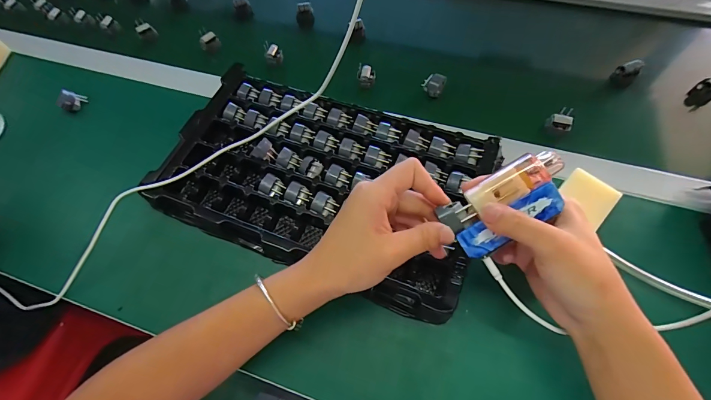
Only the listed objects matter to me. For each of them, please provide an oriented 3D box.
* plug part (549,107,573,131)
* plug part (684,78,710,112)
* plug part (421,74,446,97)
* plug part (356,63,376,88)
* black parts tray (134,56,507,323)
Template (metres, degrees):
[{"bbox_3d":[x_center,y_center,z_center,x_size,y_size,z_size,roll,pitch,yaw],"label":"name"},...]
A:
[{"bbox_3d":[0.259,-0.102,0.426,0.026,0.019,0.022,4,64,5],"label":"plug part"},{"bbox_3d":[0.460,-0.142,0.447,0.027,0.049,0.016,34,55,22],"label":"plug part"},{"bbox_3d":[0.107,-0.158,0.464,0.030,0.019,0.024,14,66,10],"label":"plug part"},{"bbox_3d":[0.016,-0.176,0.482,0.025,0.018,0.031,8,65,7],"label":"plug part"},{"bbox_3d":[-0.040,-0.030,0.393,0.357,0.032,0.218,20,67,13],"label":"black parts tray"}]

